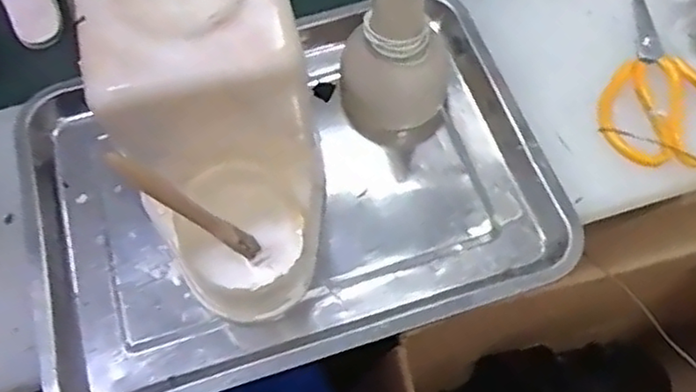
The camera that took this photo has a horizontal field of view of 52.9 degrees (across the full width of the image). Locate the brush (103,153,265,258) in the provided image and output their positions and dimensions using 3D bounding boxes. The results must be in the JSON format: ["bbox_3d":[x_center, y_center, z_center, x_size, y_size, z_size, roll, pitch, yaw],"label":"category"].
[{"bbox_3d":[-0.099,0.008,0.433,0.010,0.121,0.013,-5,57,43],"label":"brush"}]

